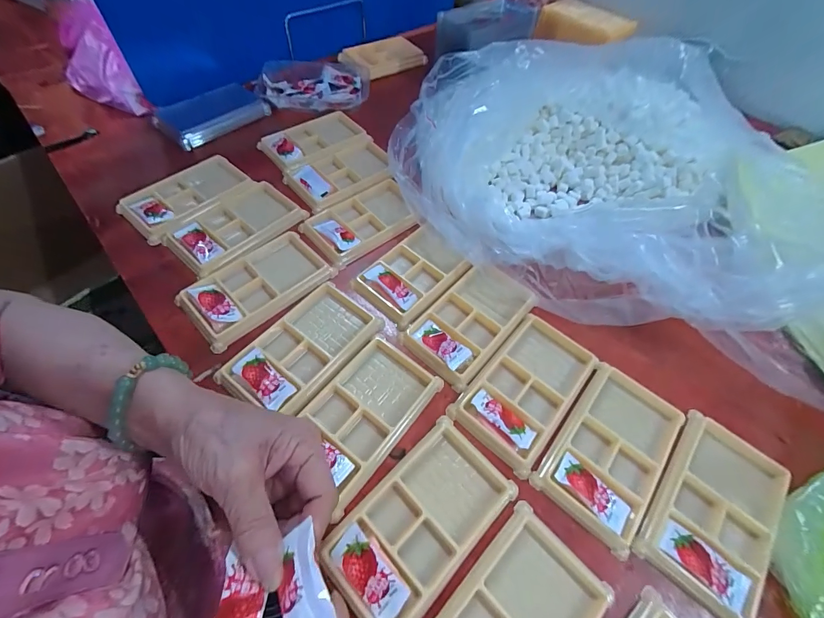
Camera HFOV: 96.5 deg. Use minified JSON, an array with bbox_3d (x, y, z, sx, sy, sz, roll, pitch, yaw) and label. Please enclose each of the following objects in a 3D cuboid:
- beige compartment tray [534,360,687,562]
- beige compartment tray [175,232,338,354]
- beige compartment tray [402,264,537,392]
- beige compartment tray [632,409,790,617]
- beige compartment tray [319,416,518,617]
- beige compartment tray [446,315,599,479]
[{"bbox_3d":[0.166,0.114,0.302,0.080,0.012,0.132,37,62,18],"label":"beige compartment tray"},{"bbox_3d":[-0.156,-0.028,0.368,0.134,0.010,0.079,-37,67,-24],"label":"beige compartment tray"},{"bbox_3d":[0.058,0.008,0.359,0.076,0.011,0.128,40,63,20],"label":"beige compartment tray"},{"bbox_3d":[0.234,0.154,0.281,0.080,0.013,0.133,39,63,19],"label":"beige compartment tray"},{"bbox_3d":[0.006,0.155,0.269,0.134,0.022,0.076,-39,68,-25],"label":"beige compartment tray"},{"bbox_3d":[0.105,0.068,0.326,0.077,0.011,0.134,37,62,18],"label":"beige compartment tray"}]

